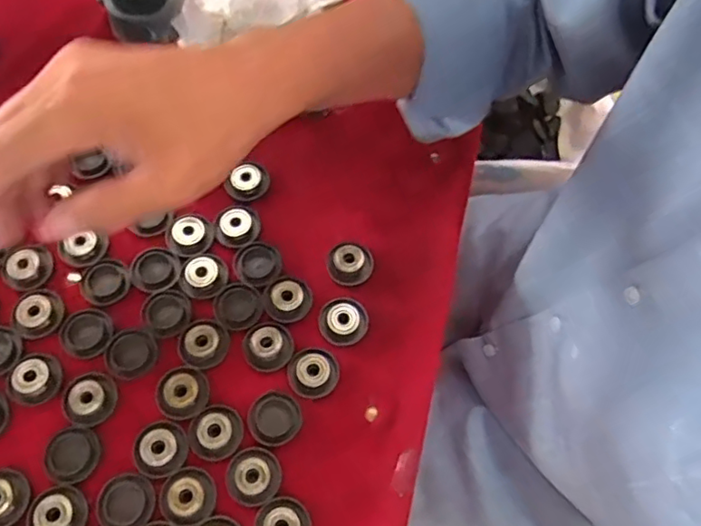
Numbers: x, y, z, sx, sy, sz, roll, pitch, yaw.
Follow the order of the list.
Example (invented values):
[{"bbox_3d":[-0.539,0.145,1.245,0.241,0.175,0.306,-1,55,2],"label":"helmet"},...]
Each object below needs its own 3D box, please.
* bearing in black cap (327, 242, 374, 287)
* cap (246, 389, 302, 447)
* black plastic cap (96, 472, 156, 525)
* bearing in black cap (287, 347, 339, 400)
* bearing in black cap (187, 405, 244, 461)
[{"bbox_3d":[0.000,0.000,0.414,0.032,0.008,0.030,1,67,-2],"label":"bearing in black cap"},{"bbox_3d":[-0.048,0.097,0.372,0.033,0.004,0.033,1,67,-2],"label":"cap"},{"bbox_3d":[-0.132,0.142,0.348,0.032,0.004,0.033,1,67,-2],"label":"black plastic cap"},{"bbox_3d":[-0.025,0.071,0.385,0.033,0.006,0.032,1,67,-2],"label":"bearing in black cap"},{"bbox_3d":[-0.084,0.104,0.366,0.032,0.008,0.032,1,67,-2],"label":"bearing in black cap"}]

